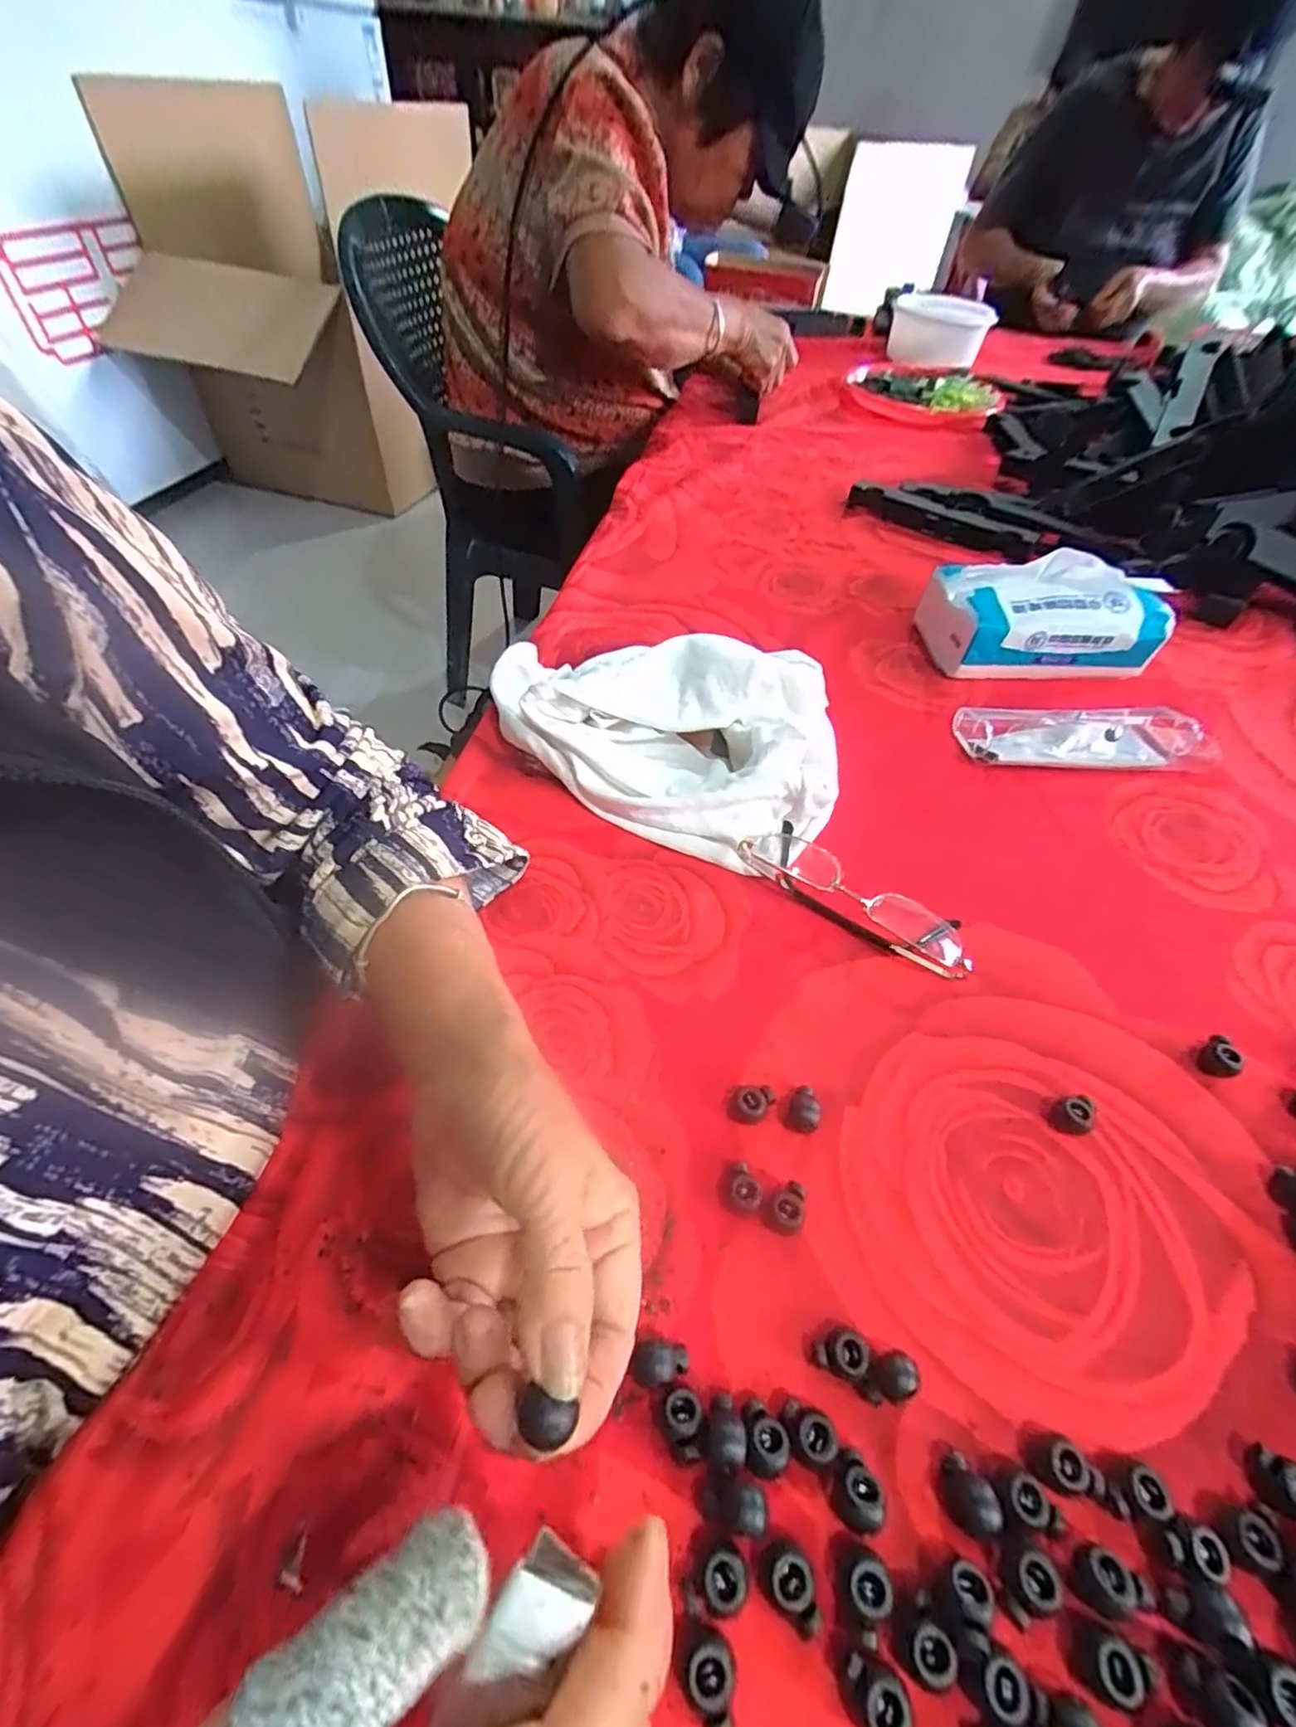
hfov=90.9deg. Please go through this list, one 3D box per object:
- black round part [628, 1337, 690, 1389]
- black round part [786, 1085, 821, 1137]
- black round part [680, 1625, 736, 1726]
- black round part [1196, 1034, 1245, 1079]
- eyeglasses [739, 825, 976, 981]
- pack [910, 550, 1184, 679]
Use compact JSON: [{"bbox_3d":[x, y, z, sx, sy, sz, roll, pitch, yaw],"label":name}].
[{"bbox_3d":[0.004,0.174,0.221,0.019,0.013,0.014,11,51,7],"label":"black round part"},{"bbox_3d":[0.069,0.108,0.279,0.014,0.012,0.017,23,53,16],"label":"black round part"},{"bbox_3d":[0.016,0.222,0.173,0.014,0.008,0.020,5,50,2],"label":"black round part"},{"bbox_3d":[0.271,0.091,0.303,0.014,0.011,0.017,15,51,11],"label":"black round part"},{"bbox_3d":[0.115,0.016,0.351,0.130,0.021,0.038,32,56,22],"label":"eyeglasses"},{"bbox_3d":[0.308,-0.201,0.501,0.169,0.077,0.090,0,49,-3],"label":"pack"}]

